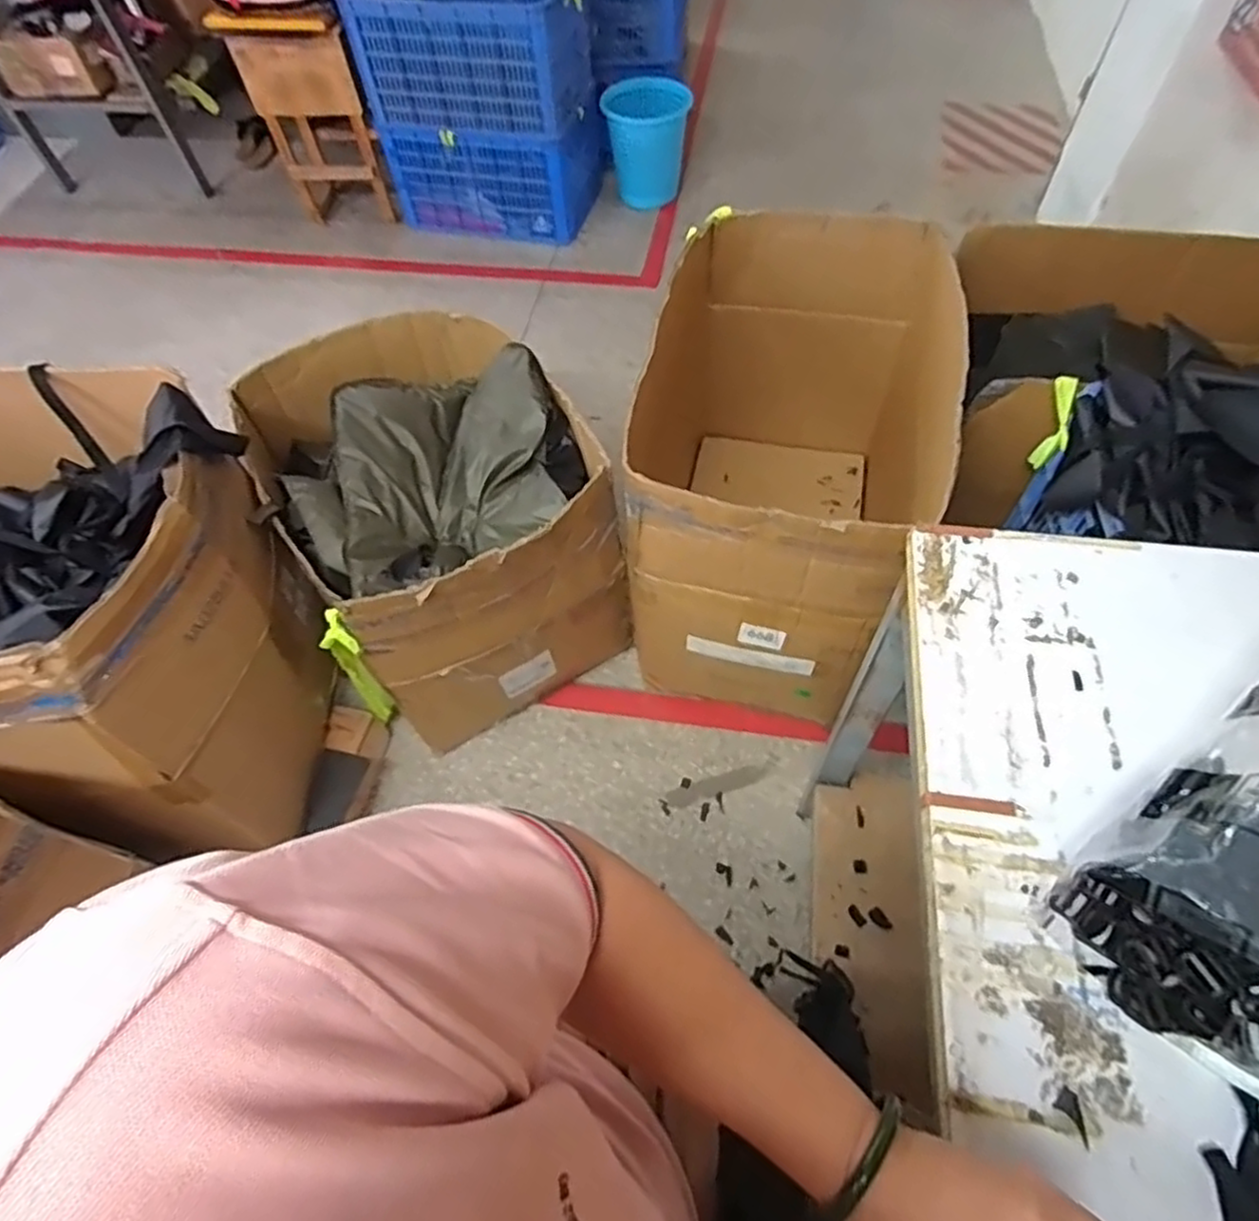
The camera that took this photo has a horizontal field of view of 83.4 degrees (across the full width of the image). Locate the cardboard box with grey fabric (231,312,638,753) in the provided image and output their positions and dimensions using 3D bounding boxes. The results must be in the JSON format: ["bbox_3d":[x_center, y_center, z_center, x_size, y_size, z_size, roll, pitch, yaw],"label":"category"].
[{"bbox_3d":[-0.331,-0.150,1.286,0.485,0.498,0.578,-24,59,-11],"label":"cardboard box with grey fabric"}]

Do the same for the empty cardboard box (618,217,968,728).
[{"bbox_3d":[0.267,-0.260,1.308,0.490,0.560,0.736,14,59,12],"label":"empty cardboard box"}]

